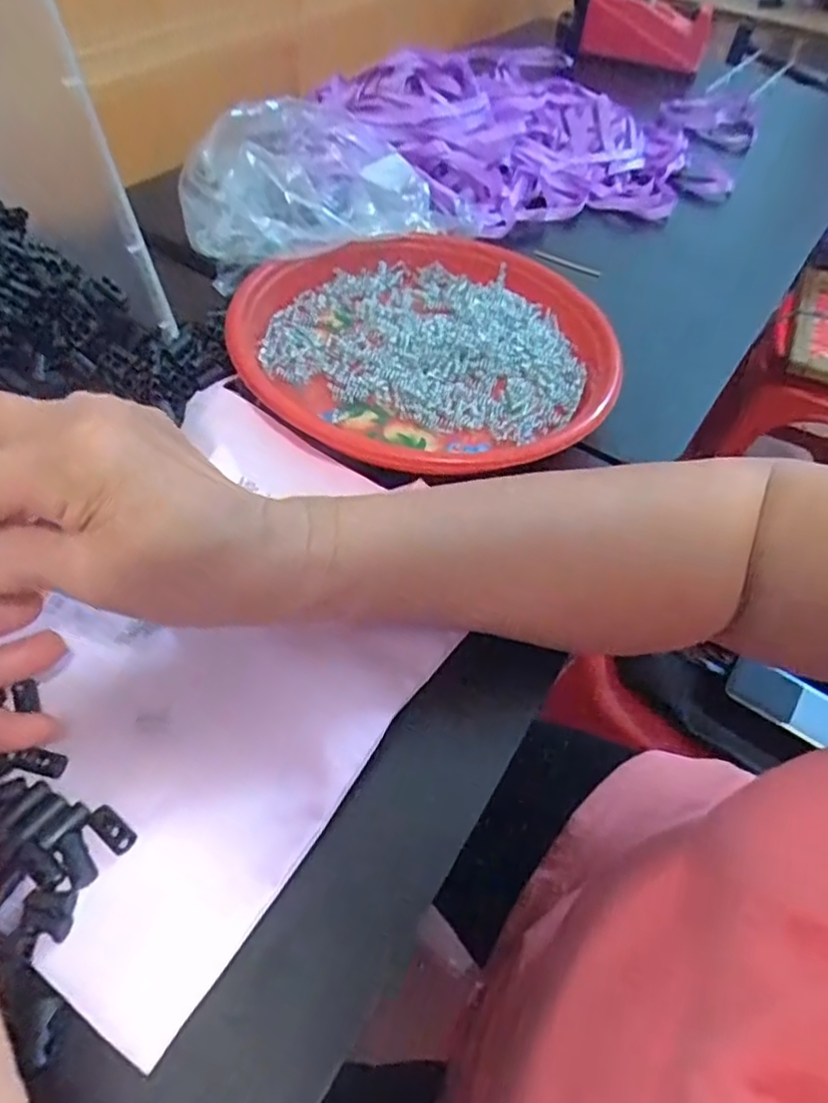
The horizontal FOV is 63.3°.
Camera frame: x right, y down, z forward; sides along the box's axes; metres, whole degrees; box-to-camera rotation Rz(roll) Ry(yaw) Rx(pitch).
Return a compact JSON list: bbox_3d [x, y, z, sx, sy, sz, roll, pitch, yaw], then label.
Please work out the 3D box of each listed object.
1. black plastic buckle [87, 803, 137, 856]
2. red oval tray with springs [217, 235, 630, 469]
[{"bbox_3d":[-0.114,0.104,0.253,0.020,0.007,0.010,33,56,19],"label":"black plastic buckle"},{"bbox_3d":[0.011,-0.134,0.423,0.234,0.032,0.224,-10,54,-13],"label":"red oval tray with springs"}]

